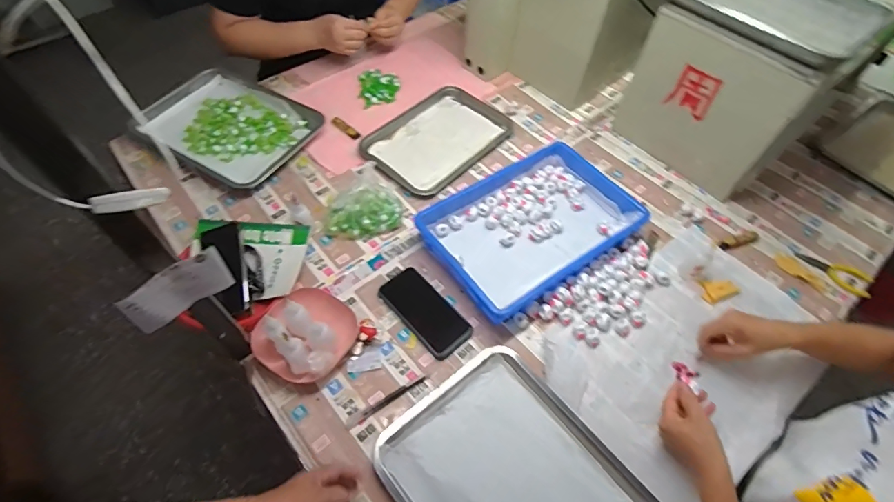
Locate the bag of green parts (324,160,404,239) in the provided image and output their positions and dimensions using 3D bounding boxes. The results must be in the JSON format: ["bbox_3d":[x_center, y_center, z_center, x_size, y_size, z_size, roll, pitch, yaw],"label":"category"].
[{"bbox_3d":[-0.147,-0.082,0.841,0.130,0.045,0.159,26,62,14],"label":"bag of green parts"}]

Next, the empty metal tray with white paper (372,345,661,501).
[{"bbox_3d":[0.101,0.320,0.596,0.264,0.041,0.349,-35,66,-21],"label":"empty metal tray with white paper"}]

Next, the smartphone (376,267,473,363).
[{"bbox_3d":[-0.036,0.099,0.746,0.078,0.007,0.165,-38,67,-22],"label":"smartphone"}]

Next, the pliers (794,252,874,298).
[{"bbox_3d":[0.707,0.032,0.812,0.121,0.010,0.053,38,65,19],"label":"pliers"}]

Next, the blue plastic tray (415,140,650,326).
[{"bbox_3d":[0.157,-0.050,0.807,0.372,0.058,0.239,-32,65,-19],"label":"blue plastic tray"}]

